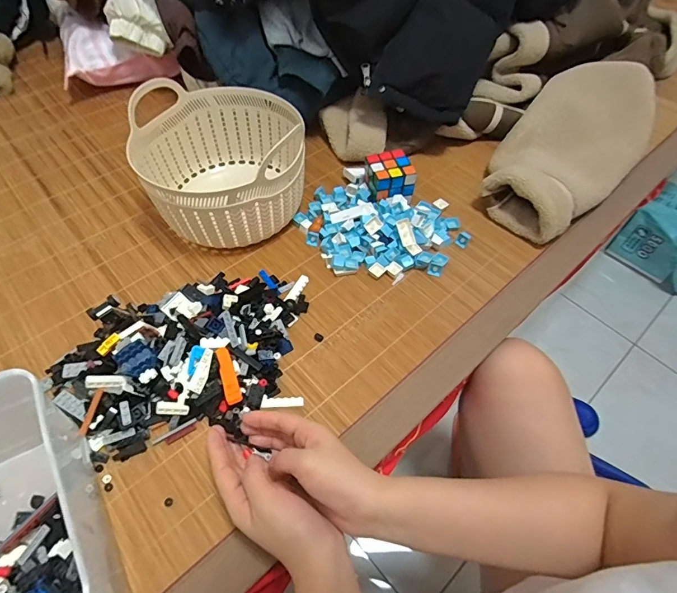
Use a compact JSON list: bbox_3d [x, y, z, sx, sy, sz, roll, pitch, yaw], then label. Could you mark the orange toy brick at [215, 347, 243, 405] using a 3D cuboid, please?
[{"bbox_3d":[-0.119,0.086,0.453,0.015,0.009,0.068,-18,58,-13],"label":"orange toy brick"}]

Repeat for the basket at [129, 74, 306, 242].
[{"bbox_3d":[-0.161,-0.182,0.585,0.212,0.142,0.227,-9,56,-7],"label":"basket"}]

